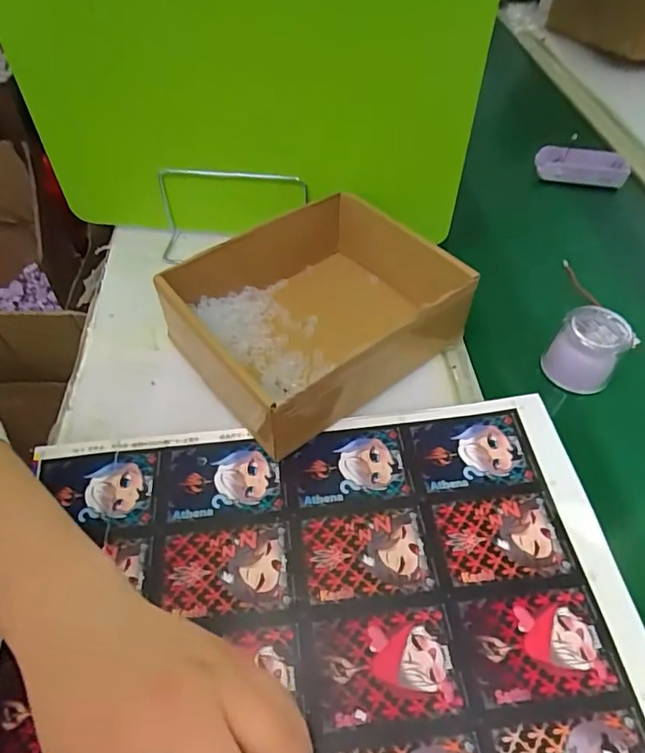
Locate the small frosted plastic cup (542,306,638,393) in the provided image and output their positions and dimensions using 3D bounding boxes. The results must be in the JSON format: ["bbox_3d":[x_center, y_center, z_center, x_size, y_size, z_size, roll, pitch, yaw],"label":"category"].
[{"bbox_3d":[0.237,-0.026,0.469,0.055,0.057,0.055,1,51,-1],"label":"small frosted plastic cup"}]

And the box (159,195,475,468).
[{"bbox_3d":[-0.012,-0.063,0.451,0.209,0.089,0.186,-33,59,-25],"label":"box"}]

